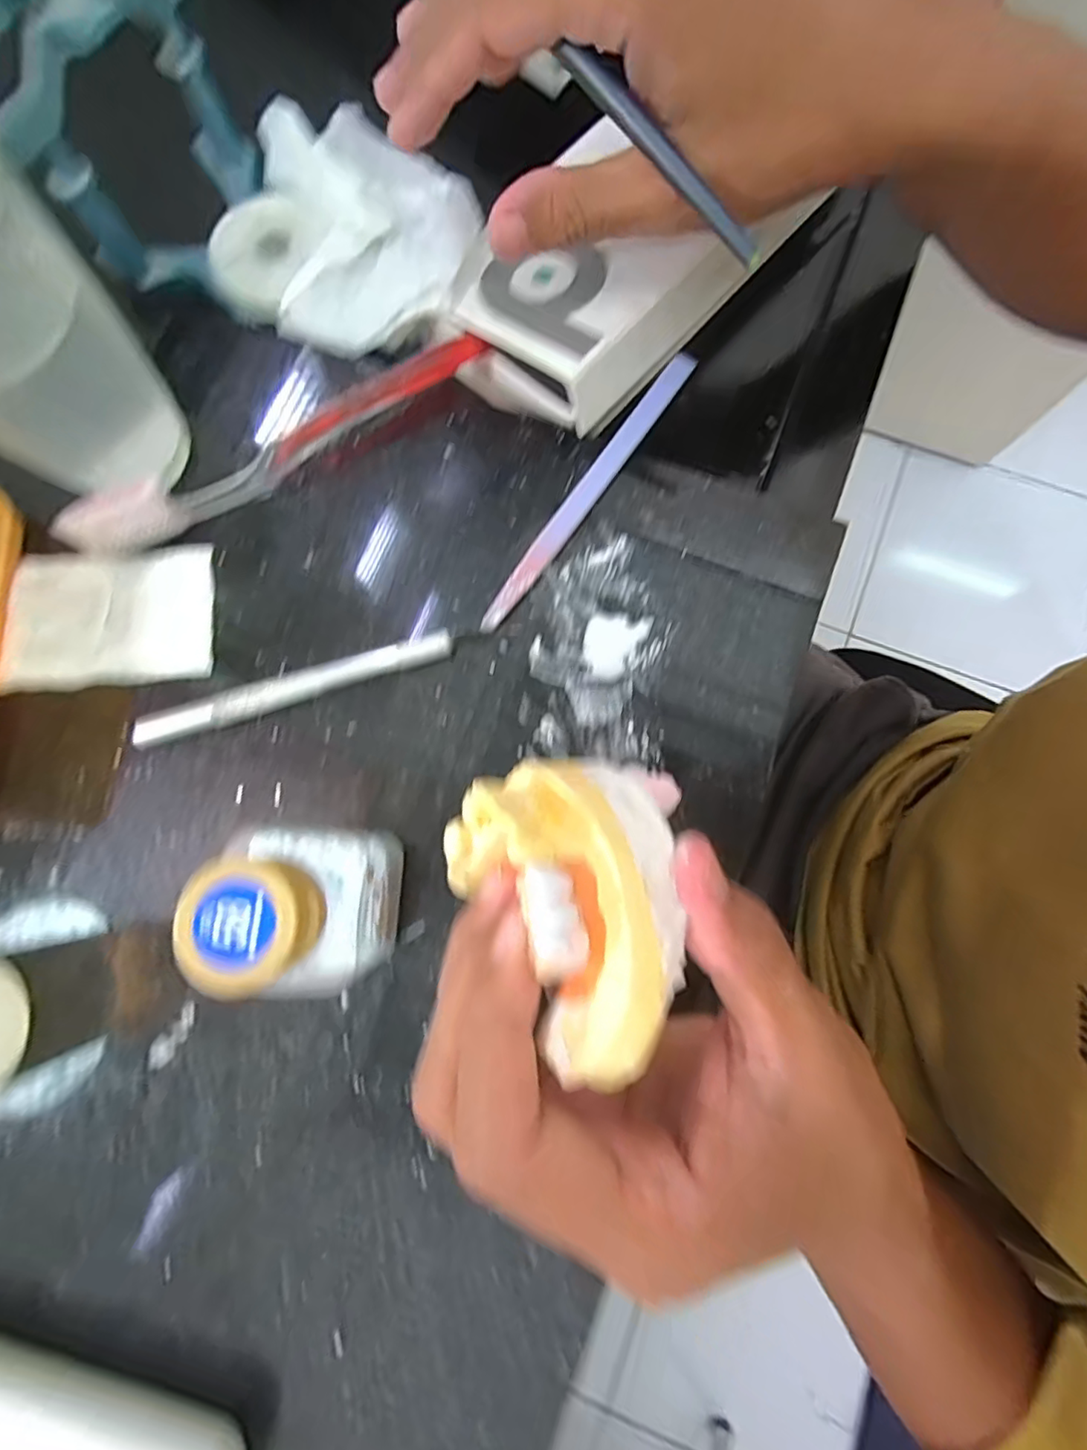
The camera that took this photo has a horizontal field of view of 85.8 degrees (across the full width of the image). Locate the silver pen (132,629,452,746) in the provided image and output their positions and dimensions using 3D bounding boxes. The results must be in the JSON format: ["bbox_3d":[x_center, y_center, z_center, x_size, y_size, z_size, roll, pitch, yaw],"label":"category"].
[{"bbox_3d":[-0.089,-0.013,0.213,0.115,0.008,0.009,-17,80,-3],"label":"silver pen"}]

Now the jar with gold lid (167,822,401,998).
[{"bbox_3d":[-0.064,0.050,0.169,0.039,0.074,0.039,6,79,1],"label":"jar with gold lid"}]

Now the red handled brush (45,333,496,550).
[{"bbox_3d":[-0.099,-0.107,0.224,0.167,0.021,0.014,-32,81,-6],"label":"red handled brush"}]

